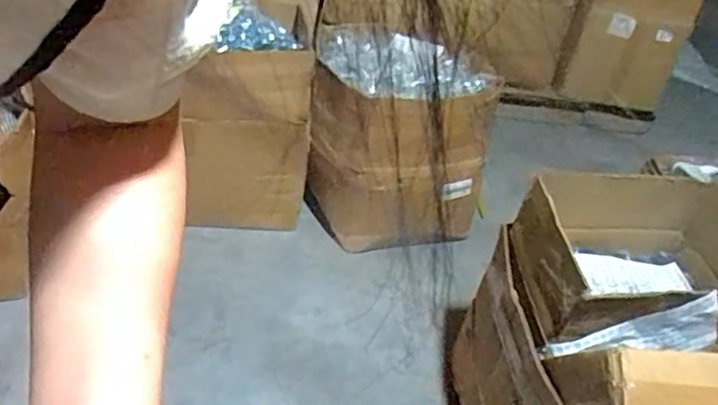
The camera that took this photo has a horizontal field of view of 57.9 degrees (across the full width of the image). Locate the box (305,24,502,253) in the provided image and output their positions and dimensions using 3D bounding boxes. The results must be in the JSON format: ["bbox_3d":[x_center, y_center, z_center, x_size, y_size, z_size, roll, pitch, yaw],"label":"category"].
[{"bbox_3d":[0.076,-0.140,1.520,0.405,0.388,0.325,-8,38,-25],"label":"box"}]

